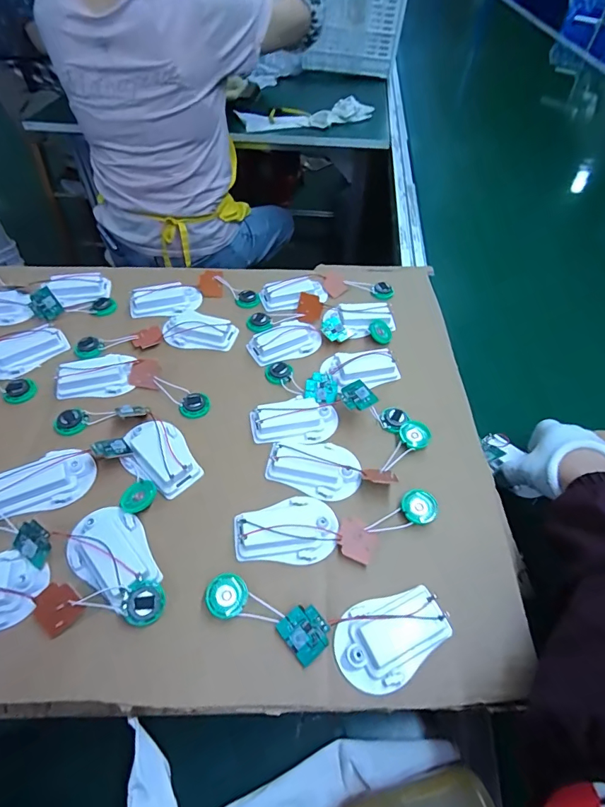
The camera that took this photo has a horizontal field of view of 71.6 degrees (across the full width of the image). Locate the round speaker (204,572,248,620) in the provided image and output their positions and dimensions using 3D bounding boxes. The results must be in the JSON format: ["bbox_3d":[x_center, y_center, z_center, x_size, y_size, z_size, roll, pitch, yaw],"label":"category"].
[{"bbox_3d":[-0.054,0.136,0.297,0.029,0.007,0.029,2,53,-2],"label":"round speaker"}]

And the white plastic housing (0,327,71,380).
[{"bbox_3d":[-0.286,-0.053,0.432,0.080,0.020,0.038,-34,62,-26],"label":"white plastic housing"}]

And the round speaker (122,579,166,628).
[{"bbox_3d":[-0.109,0.137,0.288,0.029,0.009,0.029,2,78,-10],"label":"round speaker"}]

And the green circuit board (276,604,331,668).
[{"bbox_3d":[0.002,0.155,0.283,0.029,0.006,0.032,-39,69,-10],"label":"green circuit board"}]

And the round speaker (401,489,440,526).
[{"bbox_3d":[0.095,0.084,0.341,0.029,0.004,0.028,2,53,-2],"label":"round speaker"}]

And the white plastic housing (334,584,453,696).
[{"bbox_3d":[0.060,0.157,0.283,0.075,0.019,0.051,-19,56,-17],"label":"white plastic housing"}]

